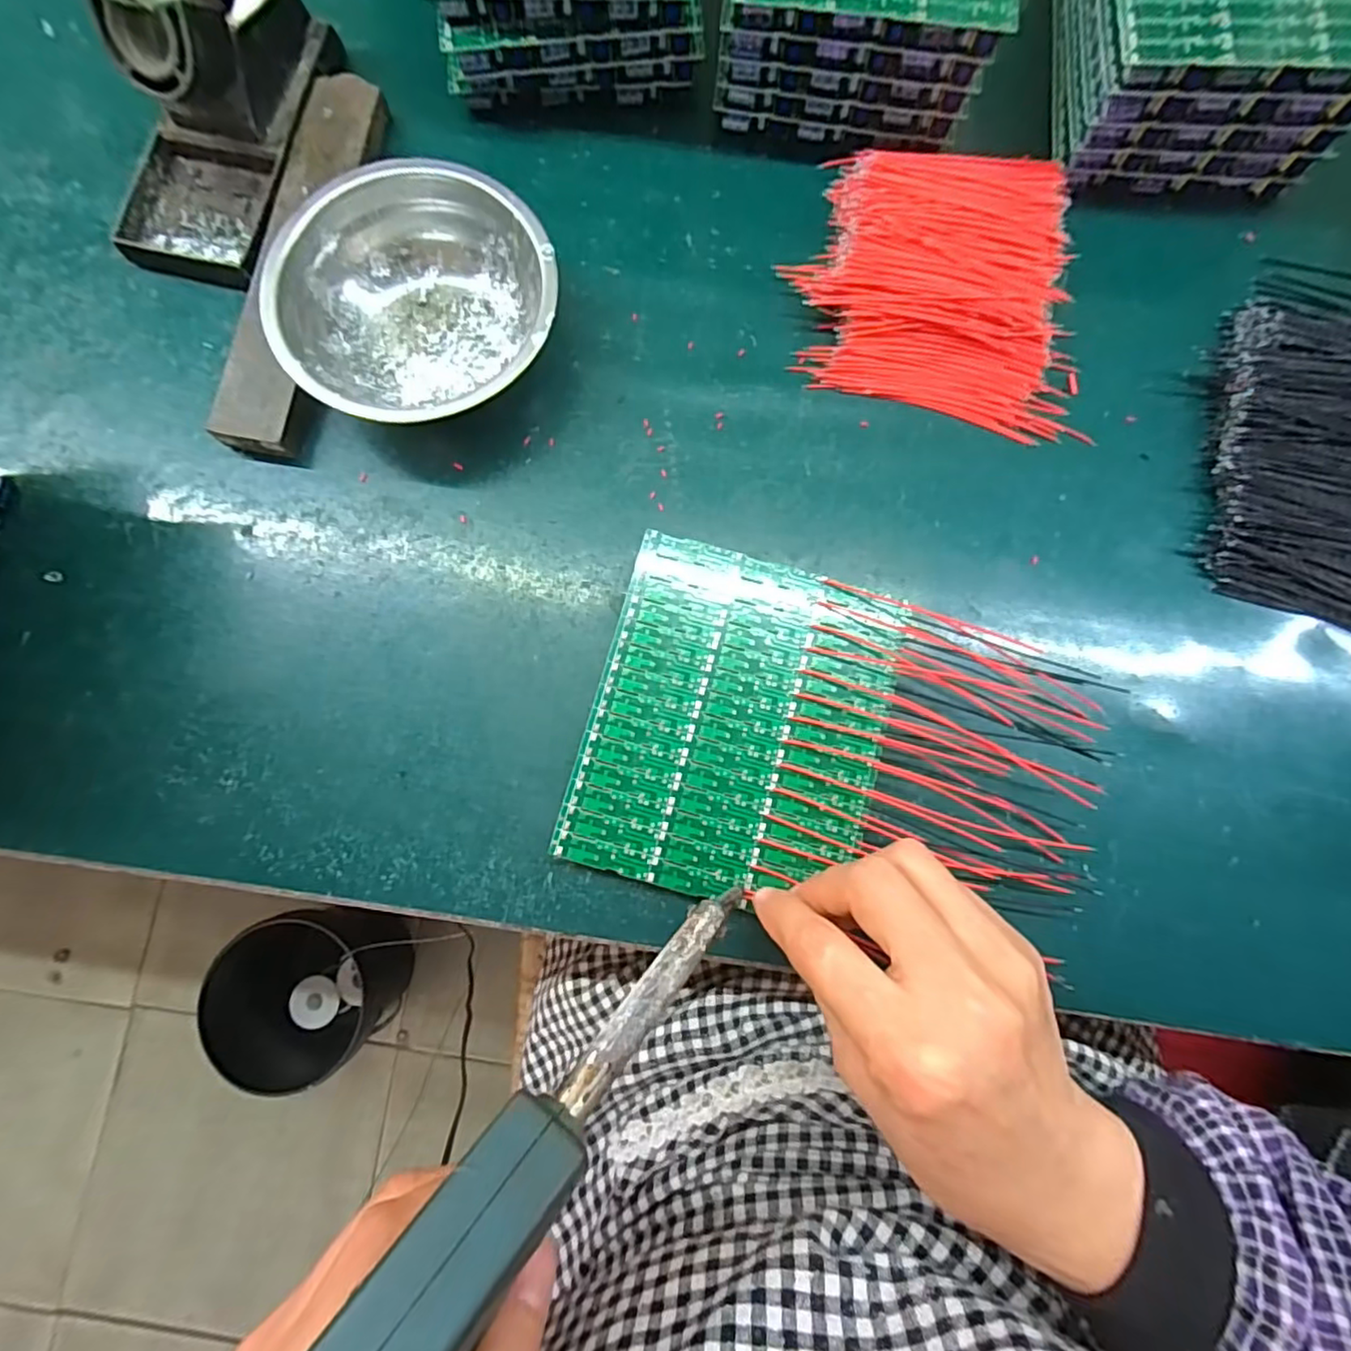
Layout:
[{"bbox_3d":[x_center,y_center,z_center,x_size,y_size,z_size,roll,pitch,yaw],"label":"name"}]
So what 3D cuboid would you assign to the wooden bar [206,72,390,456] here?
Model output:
[{"bbox_3d":[-0.186,-0.207,0.316,0.038,0.019,0.202,10,82,2],"label":"wooden bar"}]

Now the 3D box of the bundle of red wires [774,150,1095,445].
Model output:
[{"bbox_3d":[0.130,-0.194,0.314,0.136,0.022,0.147,1,82,1],"label":"bundle of red wires"}]

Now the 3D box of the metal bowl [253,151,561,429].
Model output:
[{"bbox_3d":[-0.119,-0.175,0.302,0.124,0.040,0.122,0,82,0],"label":"metal bowl"}]

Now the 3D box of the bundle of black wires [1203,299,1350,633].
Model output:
[{"bbox_3d":[0.313,-0.102,0.300,0.105,0.020,0.158,10,82,2],"label":"bundle of black wires"}]

